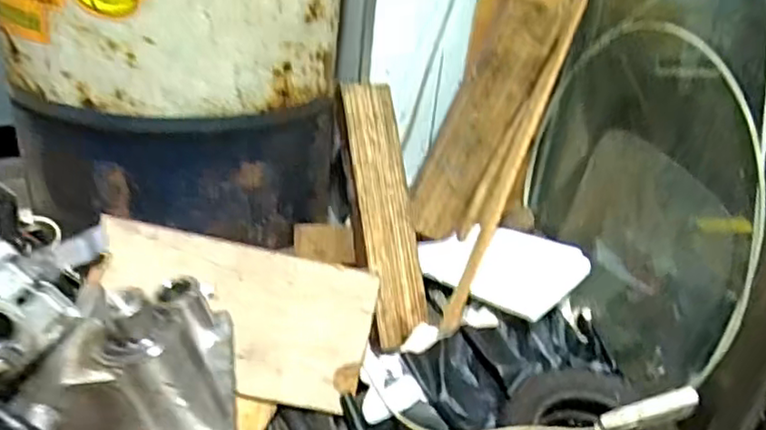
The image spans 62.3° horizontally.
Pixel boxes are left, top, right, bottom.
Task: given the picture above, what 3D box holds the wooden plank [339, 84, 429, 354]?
[{"bbox_3d":[-0.001,-0.010,1.116,0.104,0.032,0.460,-6,77,-13],"label":"wooden plank"}]

